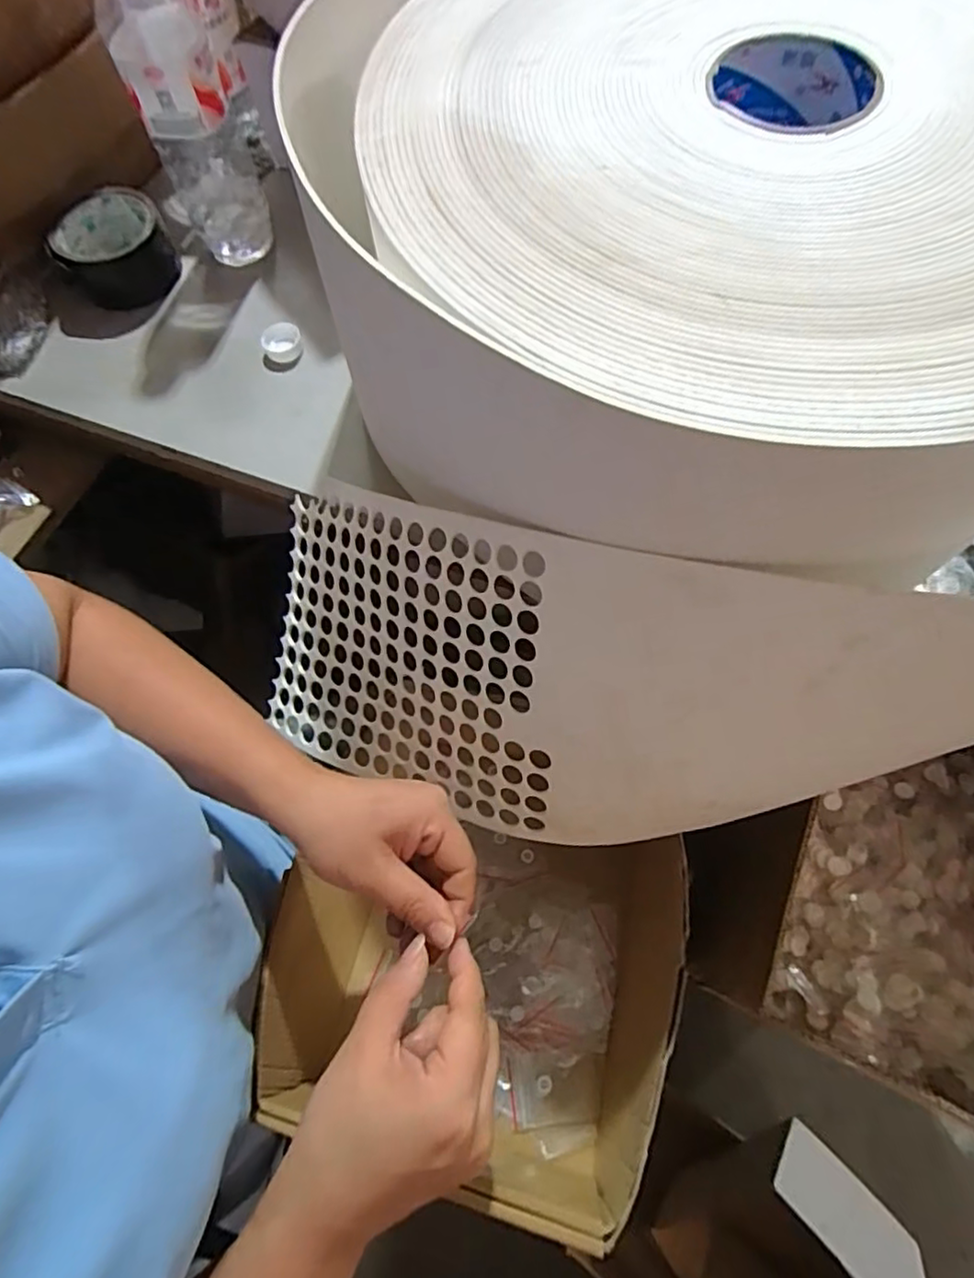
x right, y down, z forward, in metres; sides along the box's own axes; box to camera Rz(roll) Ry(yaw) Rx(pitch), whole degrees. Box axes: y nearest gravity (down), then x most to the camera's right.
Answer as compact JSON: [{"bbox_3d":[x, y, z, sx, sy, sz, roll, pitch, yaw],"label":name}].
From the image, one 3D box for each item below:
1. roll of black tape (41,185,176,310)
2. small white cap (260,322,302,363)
[{"bbox_3d":[-0.327,-0.342,0.555,0.090,0.058,0.090,-1,69,3],"label":"roll of black tape"},{"bbox_3d":[-0.167,-0.242,0.511,0.031,0.012,0.031,-1,69,3],"label":"small white cap"}]

